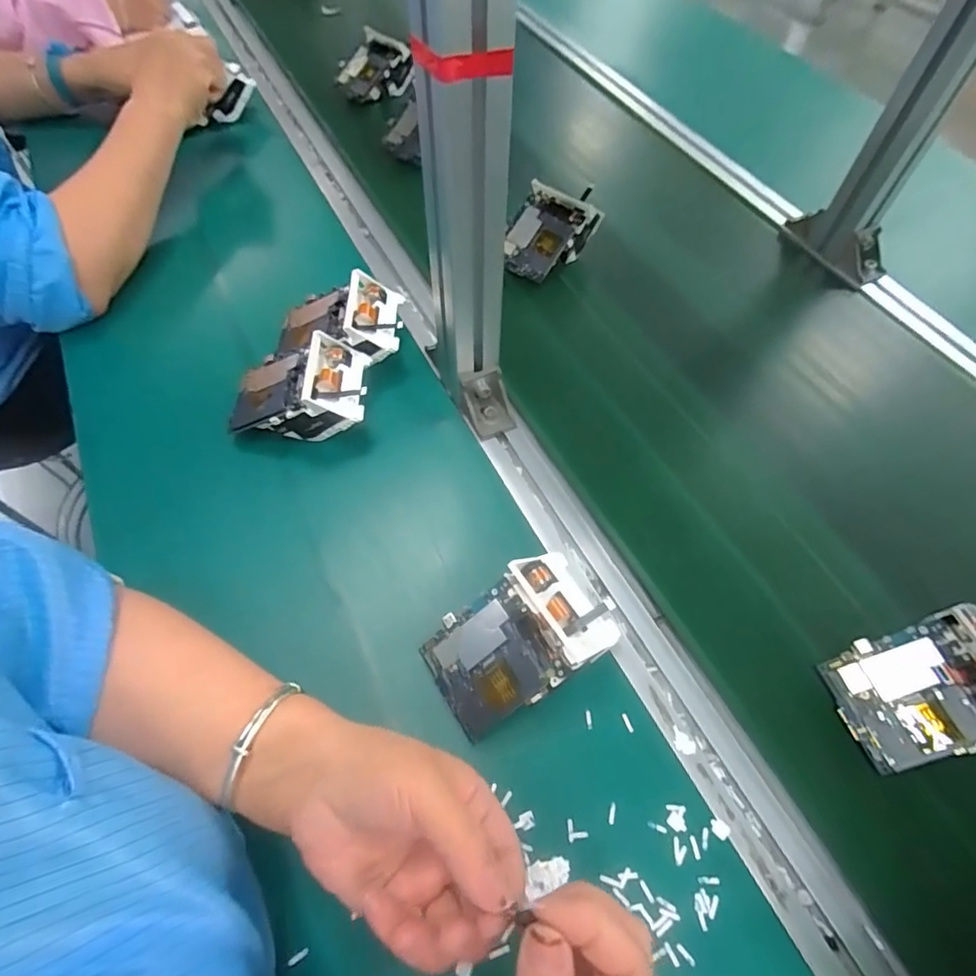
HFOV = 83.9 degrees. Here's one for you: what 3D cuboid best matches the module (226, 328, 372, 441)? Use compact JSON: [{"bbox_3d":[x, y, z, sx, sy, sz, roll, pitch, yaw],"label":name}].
[{"bbox_3d":[-0.159,-0.080,0.459,0.110,0.059,0.074,-2,59,-2],"label":"module"}]

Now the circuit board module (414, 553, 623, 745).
[{"bbox_3d":[0.020,0.099,0.353,0.109,0.034,0.072,-40,65,7],"label":"circuit board module"}]

